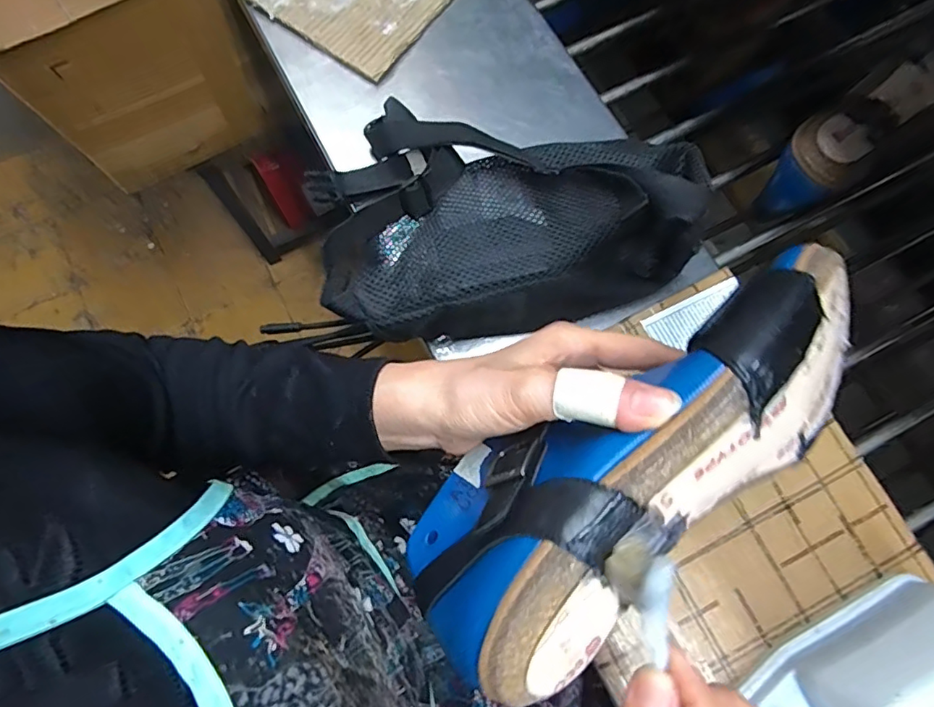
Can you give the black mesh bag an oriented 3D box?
[{"bbox_3d":[0.025,-0.109,0.398,0.261,0.093,0.184,-12,74,-3],"label":"black mesh bag"}]

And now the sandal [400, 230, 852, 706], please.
[{"bbox_3d":[0.077,0.043,0.229,0.229,0.071,0.084,-36,78,-2],"label":"sandal"}]

